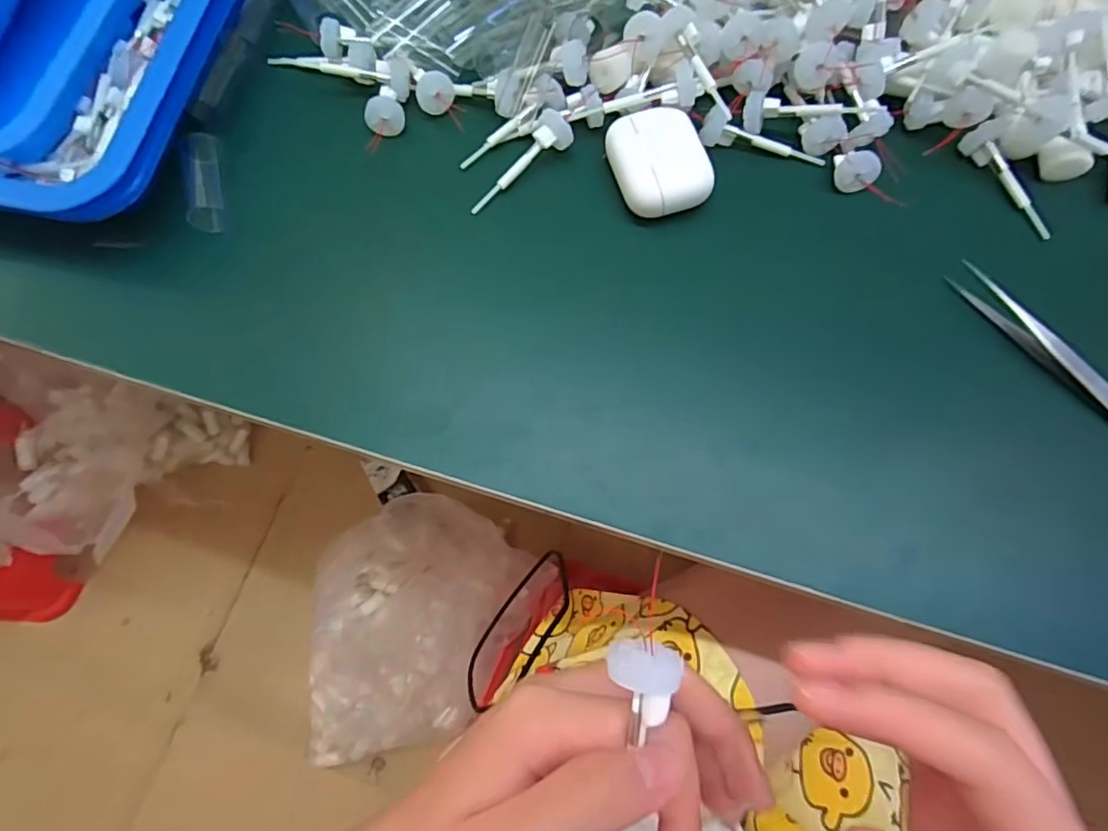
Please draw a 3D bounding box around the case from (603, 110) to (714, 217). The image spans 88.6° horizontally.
[{"bbox_3d":[0.054,-0.132,0.291,0.046,0.016,0.054,-19,74,-5],"label":"case"}]

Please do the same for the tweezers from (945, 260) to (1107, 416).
[{"bbox_3d":[0.239,-0.023,0.264,0.011,0.012,0.127,-40,77,-10],"label":"tweezers"}]

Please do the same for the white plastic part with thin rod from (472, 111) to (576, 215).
[{"bbox_3d":[-0.018,-0.133,0.305,0.068,0.012,0.018,-45,77,4],"label":"white plastic part with thin rod"}]

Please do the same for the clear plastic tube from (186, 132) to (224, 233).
[{"bbox_3d":[-0.188,-0.124,0.305,0.016,0.015,0.054,-7,73,-1],"label":"clear plastic tube"}]

